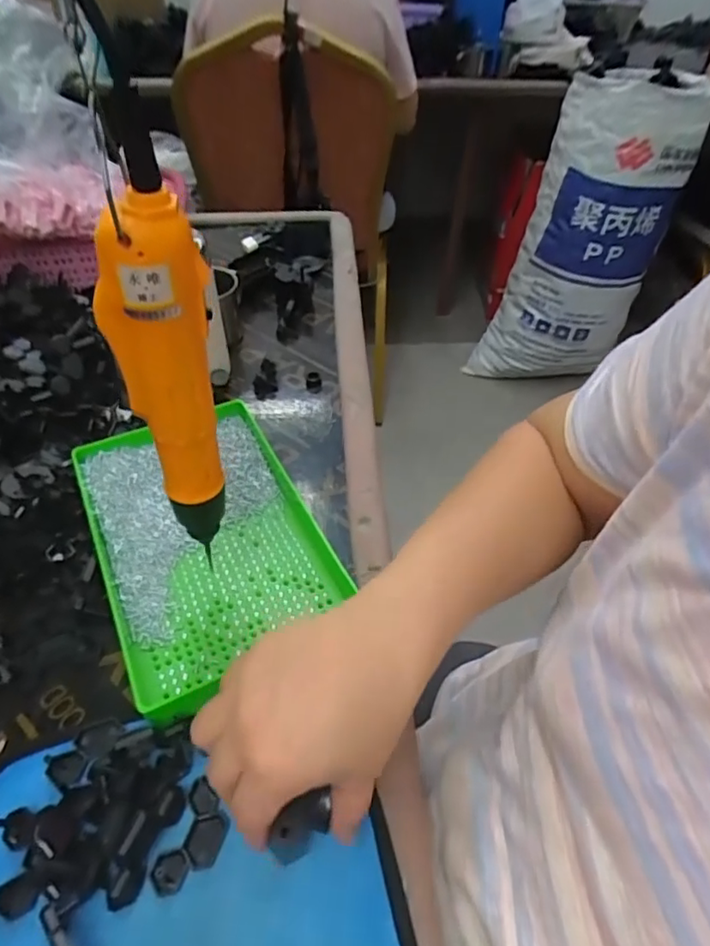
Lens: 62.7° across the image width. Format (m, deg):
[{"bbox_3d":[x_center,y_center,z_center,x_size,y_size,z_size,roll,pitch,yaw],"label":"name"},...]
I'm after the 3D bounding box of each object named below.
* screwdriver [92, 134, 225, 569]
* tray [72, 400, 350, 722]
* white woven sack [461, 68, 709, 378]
[{"bbox_3d":[-0.084,-0.042,0.272,0.035,0.192,0.035,28,51,23],"label":"screwdriver"},{"bbox_3d":[-0.110,0.046,0.439,0.153,0.032,0.232,-19,49,-18],"label":"tray"},{"bbox_3d":[0.609,-0.611,1.606,0.397,0.778,0.233,21,48,17],"label":"white woven sack"}]

